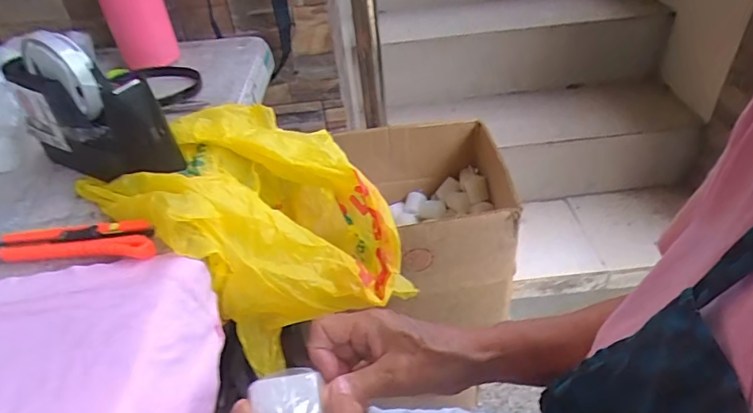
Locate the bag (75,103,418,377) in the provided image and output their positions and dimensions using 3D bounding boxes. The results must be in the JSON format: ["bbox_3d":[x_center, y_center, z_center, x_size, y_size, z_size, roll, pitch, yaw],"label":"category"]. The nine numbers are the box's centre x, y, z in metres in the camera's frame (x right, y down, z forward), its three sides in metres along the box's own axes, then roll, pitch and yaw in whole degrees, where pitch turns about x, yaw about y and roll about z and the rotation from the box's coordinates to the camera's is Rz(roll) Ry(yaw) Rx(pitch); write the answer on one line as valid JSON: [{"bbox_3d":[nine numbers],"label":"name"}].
[{"bbox_3d":[-0.117,0.025,0.505,0.229,0.188,0.225,-30,45,-24],"label":"bag"}]

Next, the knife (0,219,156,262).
[{"bbox_3d":[-0.265,0.029,0.402,0.174,0.015,0.032,-3,40,6],"label":"knife"}]

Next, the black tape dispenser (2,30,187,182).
[{"bbox_3d":[-0.276,-0.094,0.469,0.188,0.122,0.067,18,47,28],"label":"black tape dispenser"}]

